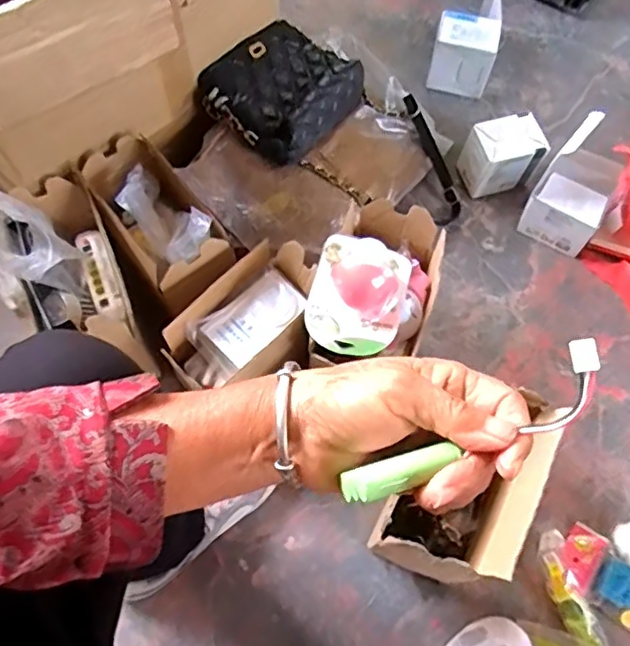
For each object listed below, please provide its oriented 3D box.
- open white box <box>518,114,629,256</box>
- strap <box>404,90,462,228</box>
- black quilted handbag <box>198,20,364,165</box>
[{"bbox_3d":[0.391,-0.191,0.868,0.128,0.182,0.117,28,67,13],"label":"open white box"},{"bbox_3d":[0.180,-0.256,0.934,0.057,0.022,0.209,-20,91,-10],"label":"strap"},{"bbox_3d":[-0.043,-0.339,0.851,0.173,0.066,0.241,31,68,13],"label":"black quilted handbag"}]

